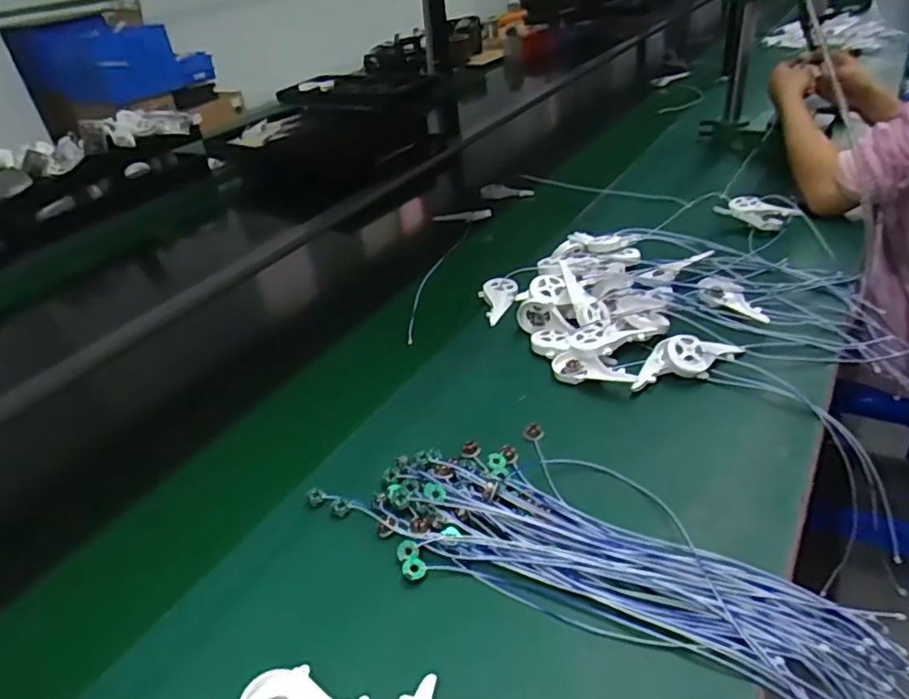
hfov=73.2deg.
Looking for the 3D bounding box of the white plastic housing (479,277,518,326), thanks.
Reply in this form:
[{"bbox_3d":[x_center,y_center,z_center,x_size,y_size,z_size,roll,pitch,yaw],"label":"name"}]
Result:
[{"bbox_3d":[0.057,-0.062,0.778,0.048,0.021,0.087,-4,35,5],"label":"white plastic housing"}]

